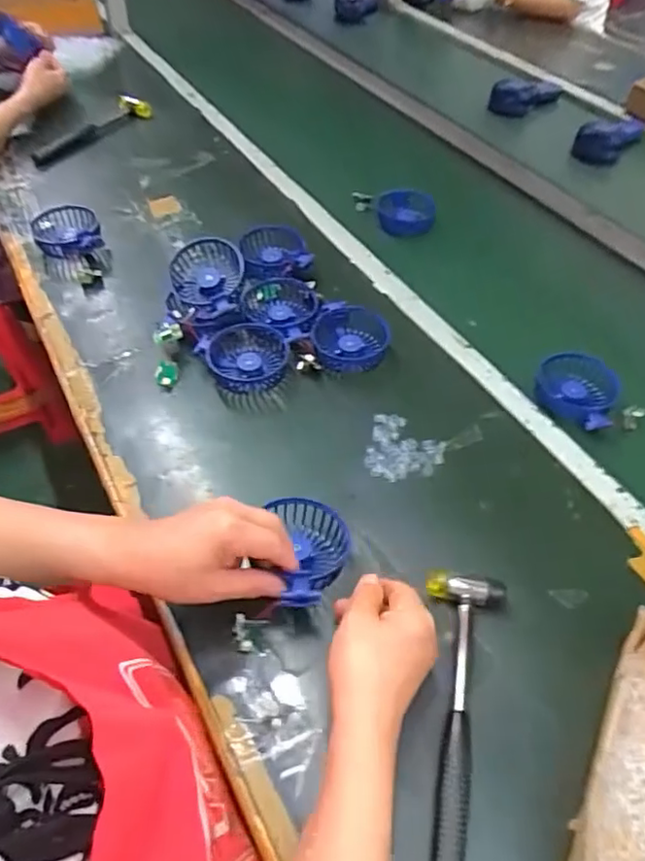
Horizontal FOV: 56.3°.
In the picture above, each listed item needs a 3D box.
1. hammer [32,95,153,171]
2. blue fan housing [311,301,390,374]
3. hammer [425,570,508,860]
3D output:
[{"bbox_3d":[-0.360,-0.473,0.957,0.061,0.041,0.224,28,53,22],"label":"hammer"},{"bbox_3d":[0.033,-0.103,0.700,0.089,0.048,0.082,6,49,3],"label":"blue fan housing"},{"bbox_3d":[0.091,0.214,0.447,0.062,0.030,0.235,14,50,10],"label":"hammer"}]

